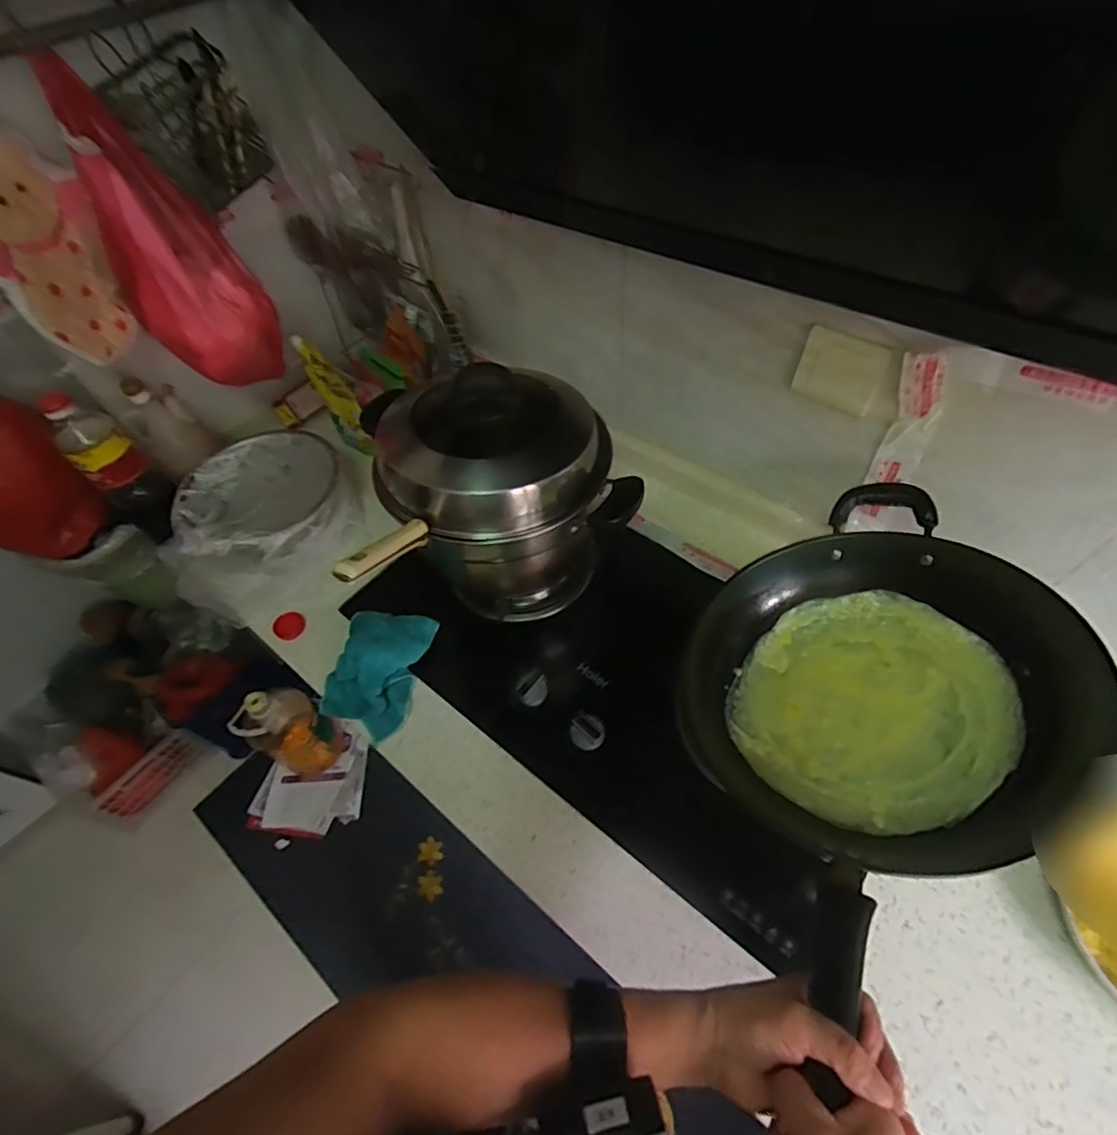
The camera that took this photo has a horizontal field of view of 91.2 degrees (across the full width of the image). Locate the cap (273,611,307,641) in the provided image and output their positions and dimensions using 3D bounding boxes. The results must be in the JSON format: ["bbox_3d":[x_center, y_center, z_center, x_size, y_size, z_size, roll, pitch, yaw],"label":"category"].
[{"bbox_3d":[-0.390,0.083,0.792,0.043,0.017,0.042,-2,55,3],"label":"cap"}]

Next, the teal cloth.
[{"bbox_3d":[-0.238,0.129,0.721,0.118,0.057,0.163,15,57,15],"label":"teal cloth"}]

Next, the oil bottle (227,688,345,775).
[{"bbox_3d":[-0.684,0.409,1.398,0.142,0.349,0.164,23,60,20],"label":"oil bottle"}]

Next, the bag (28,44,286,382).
[{"bbox_3d":[-0.520,-0.410,0.762,0.130,0.374,0.149,34,64,25],"label":"bag"}]

